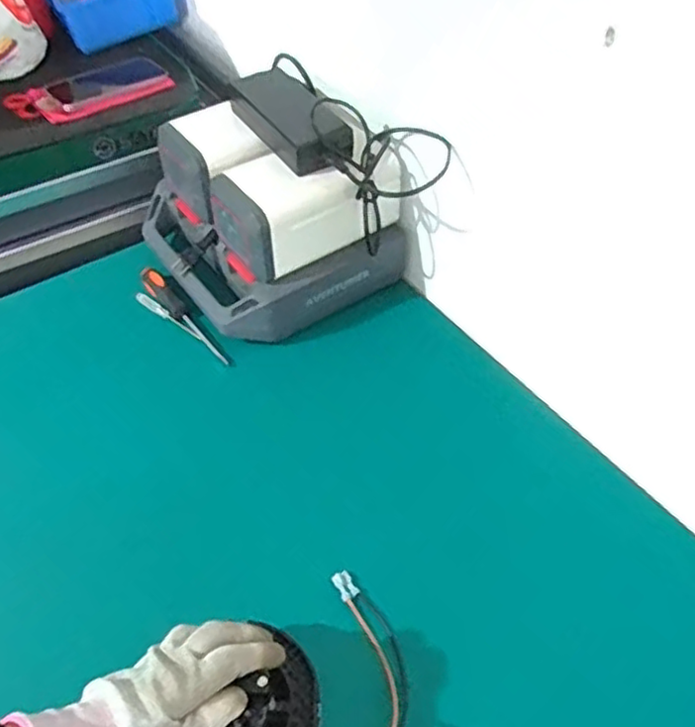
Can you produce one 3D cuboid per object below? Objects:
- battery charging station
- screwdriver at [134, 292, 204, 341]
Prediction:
[{"bbox_3d":[-0.097,-0.194,0.808,0.249,0.182,0.261,-27,54,-22],"label":"battery charging station"},{"bbox_3d":[-0.220,-0.058,0.824,0.097,0.014,0.012,34,56,10],"label":"screwdriver"}]

